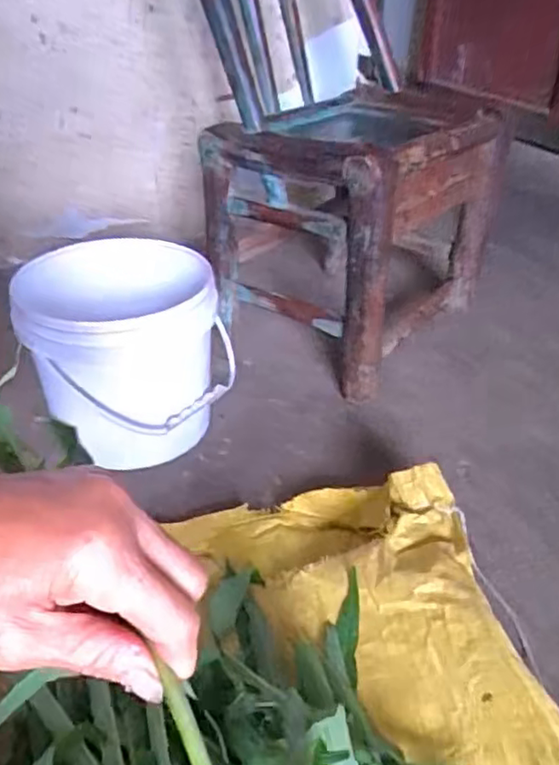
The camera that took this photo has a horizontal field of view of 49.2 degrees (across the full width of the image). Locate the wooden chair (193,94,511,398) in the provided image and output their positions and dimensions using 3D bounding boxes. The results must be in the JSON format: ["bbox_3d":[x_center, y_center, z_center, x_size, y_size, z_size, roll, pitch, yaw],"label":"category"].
[{"bbox_3d":[0.110,-0.229,0.861,0.262,0.276,0.375,25,41,29],"label":"wooden chair"}]

